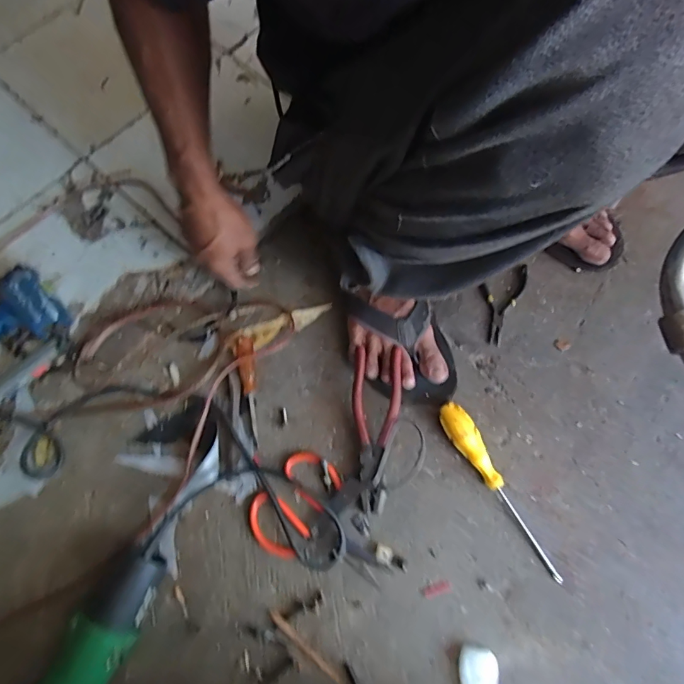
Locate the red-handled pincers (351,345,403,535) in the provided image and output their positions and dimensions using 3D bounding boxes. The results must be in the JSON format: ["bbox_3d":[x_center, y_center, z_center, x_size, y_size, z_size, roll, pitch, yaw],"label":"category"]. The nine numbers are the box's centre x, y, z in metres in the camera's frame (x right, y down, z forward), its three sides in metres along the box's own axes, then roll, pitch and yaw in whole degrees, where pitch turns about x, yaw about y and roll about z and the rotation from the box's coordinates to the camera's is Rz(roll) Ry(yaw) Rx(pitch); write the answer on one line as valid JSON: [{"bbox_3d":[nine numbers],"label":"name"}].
[{"bbox_3d":[0.043,0.114,0.519,0.057,0.030,0.213,1,72,1],"label":"red-handled pincers"}]

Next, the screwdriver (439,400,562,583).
[{"bbox_3d":[0.182,0.168,0.500,0.030,0.026,0.218,-30,74,-9],"label":"screwdriver"}]

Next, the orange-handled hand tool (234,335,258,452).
[{"bbox_3d":[-0.118,0.062,0.546,0.021,0.017,0.143,-10,72,-3],"label":"orange-handled hand tool"}]

